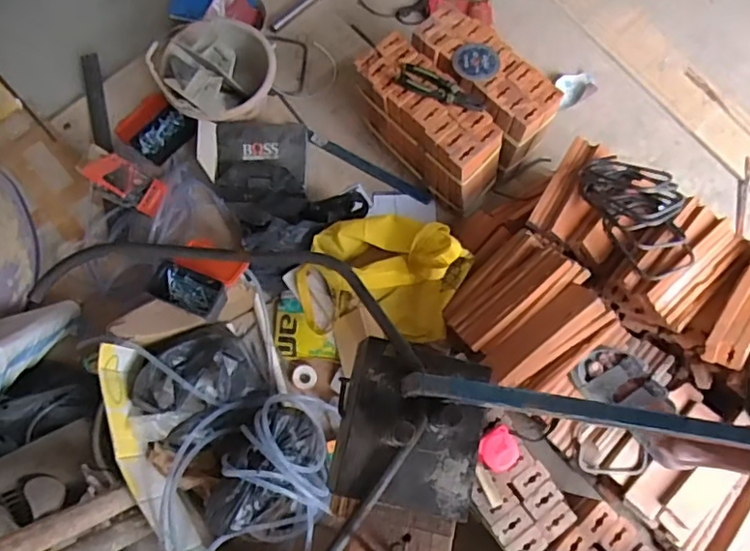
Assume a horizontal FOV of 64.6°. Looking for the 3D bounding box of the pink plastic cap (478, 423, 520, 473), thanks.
[{"bbox_3d":[0.213,0.300,1.017,0.070,0.031,0.066,0,73,-1],"label":"pink plastic cap"}]

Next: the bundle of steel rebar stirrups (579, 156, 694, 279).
[{"bbox_3d":[0.497,-0.126,1.102,0.162,0.078,0.270,-21,75,-7],"label":"bundle of steel rebar stirrups"}]

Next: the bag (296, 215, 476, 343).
[{"bbox_3d":[0.009,0.002,1.222,0.344,0.170,0.241,9,73,2],"label":"bag"}]

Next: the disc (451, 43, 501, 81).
[{"bbox_3d":[0.217,-0.458,1.277,0.098,0.008,0.087,10,80,4],"label":"disc"}]

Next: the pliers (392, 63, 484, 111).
[{"bbox_3d":[0.142,-0.399,1.256,0.193,0.020,0.063,23,74,6],"label":"pliers"}]

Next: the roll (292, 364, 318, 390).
[{"bbox_3d":[-0.154,0.222,1.295,0.053,0.015,0.051,0,73,-1],"label":"roll"}]

